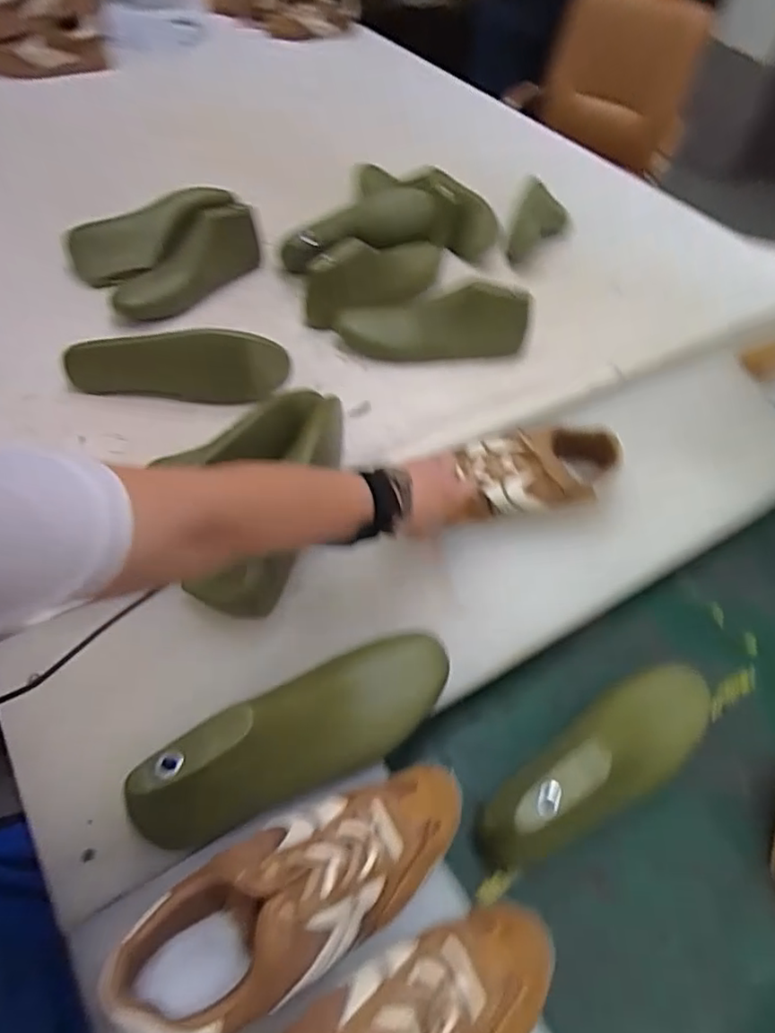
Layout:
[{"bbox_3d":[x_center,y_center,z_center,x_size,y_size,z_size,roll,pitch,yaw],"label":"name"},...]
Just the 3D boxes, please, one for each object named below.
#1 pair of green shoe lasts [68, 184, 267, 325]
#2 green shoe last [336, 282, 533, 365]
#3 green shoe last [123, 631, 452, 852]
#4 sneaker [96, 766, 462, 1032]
[{"bbox_3d":[-0.312,-0.391,0.879,0.231,0.108,0.179,-35,62,-28],"label":"pair of green shoe lasts"},{"bbox_3d":[0.063,-0.258,0.838,0.253,0.087,0.054,-3,50,9],"label":"green shoe last"},{"bbox_3d":[-0.060,0.160,0.459,0.247,0.073,0.065,-24,57,-22],"label":"green shoe last"},{"bbox_3d":[-0.051,0.243,0.405,0.236,0.076,0.085,-27,58,-24],"label":"sneaker"}]

